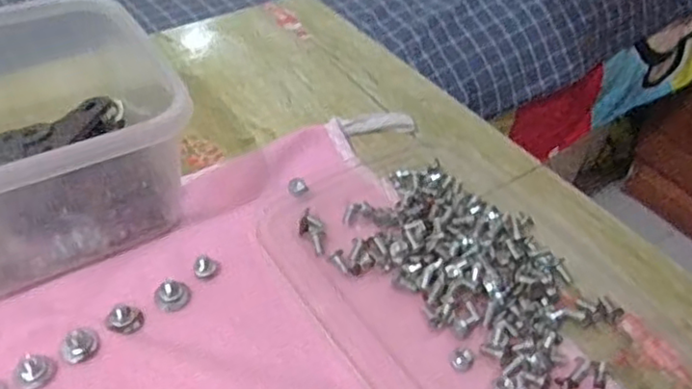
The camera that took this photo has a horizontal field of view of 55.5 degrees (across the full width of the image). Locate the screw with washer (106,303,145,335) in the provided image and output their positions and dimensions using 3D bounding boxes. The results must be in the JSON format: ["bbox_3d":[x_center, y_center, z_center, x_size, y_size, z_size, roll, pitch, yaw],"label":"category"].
[{"bbox_3d":[-0.112,0.063,0.335,0.017,0.006,0.016,14,44,8],"label":"screw with washer"}]

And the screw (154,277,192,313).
[{"bbox_3d":[-0.091,0.052,0.347,0.018,0.008,0.016,-16,48,-22],"label":"screw"}]

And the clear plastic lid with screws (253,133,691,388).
[{"bbox_3d":[0.068,0.050,0.357,0.157,0.013,0.235,-22,51,-27],"label":"clear plastic lid with screws"}]

